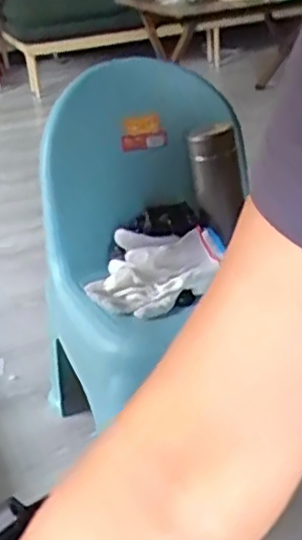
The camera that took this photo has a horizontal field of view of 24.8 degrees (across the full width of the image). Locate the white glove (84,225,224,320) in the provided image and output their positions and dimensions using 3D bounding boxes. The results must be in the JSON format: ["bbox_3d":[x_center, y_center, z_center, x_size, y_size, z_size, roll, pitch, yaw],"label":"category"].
[{"bbox_3d":[0.011,-0.009,0.880,0.183,0.065,0.105,-24,33,-32],"label":"white glove"}]

